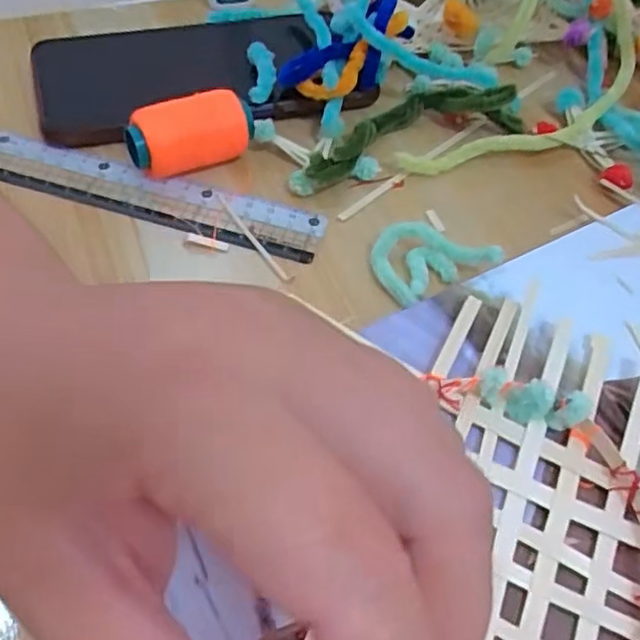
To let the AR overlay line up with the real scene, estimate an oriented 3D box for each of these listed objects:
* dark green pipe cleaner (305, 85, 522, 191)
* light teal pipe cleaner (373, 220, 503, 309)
[{"bbox_3d":[0.040,-0.094,0.312,0.112,0.023,0.040,-17,58,-18],"label":"dark green pipe cleaner"},{"bbox_3d":[0.045,-0.028,0.268,0.045,0.010,0.033,-23,60,-21],"label":"light teal pipe cleaner"}]

